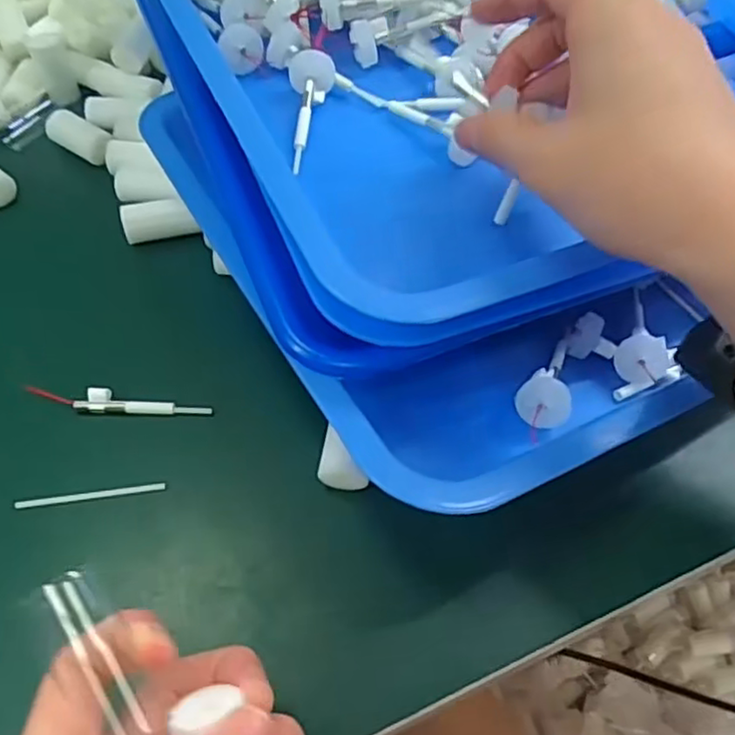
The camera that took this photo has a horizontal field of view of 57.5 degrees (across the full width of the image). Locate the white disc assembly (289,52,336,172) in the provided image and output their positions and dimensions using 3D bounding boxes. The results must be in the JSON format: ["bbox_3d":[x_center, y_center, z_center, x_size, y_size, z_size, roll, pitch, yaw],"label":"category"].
[{"bbox_3d":[-0.027,-0.113,0.299,0.020,0.014,0.064,2,66,2],"label":"white disc assembly"}]

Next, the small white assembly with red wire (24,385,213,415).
[{"bbox_3d":[-0.110,0.016,0.302,0.078,0.006,0.011,2,54,2],"label":"small white assembly with red wire"}]

